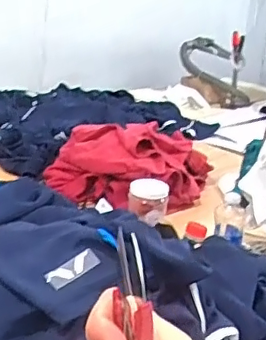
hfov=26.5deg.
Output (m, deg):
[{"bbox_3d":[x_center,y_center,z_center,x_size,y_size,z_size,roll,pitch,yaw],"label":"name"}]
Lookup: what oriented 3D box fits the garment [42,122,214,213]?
[{"bbox_3d":[-0.008,-0.023,1.610,0.401,0.163,0.339,12,22,17],"label":"garment"}]

